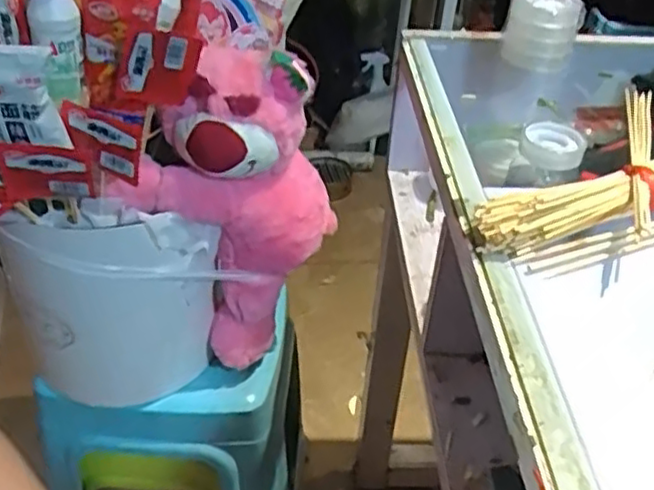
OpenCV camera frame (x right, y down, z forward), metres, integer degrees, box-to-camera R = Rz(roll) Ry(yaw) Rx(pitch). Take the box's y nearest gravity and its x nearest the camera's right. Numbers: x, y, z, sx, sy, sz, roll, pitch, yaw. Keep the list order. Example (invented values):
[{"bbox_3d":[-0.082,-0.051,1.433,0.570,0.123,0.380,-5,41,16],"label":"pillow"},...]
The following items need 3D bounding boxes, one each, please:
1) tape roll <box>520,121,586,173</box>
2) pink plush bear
[{"bbox_3d":[0.187,-0.081,0.567,0.048,0.023,0.048,2,39,-2],"label":"tape roll"},{"bbox_3d":[-0.096,-0.033,0.693,0.200,0.311,0.117,-4,40,-9],"label":"pink plush bear"}]

